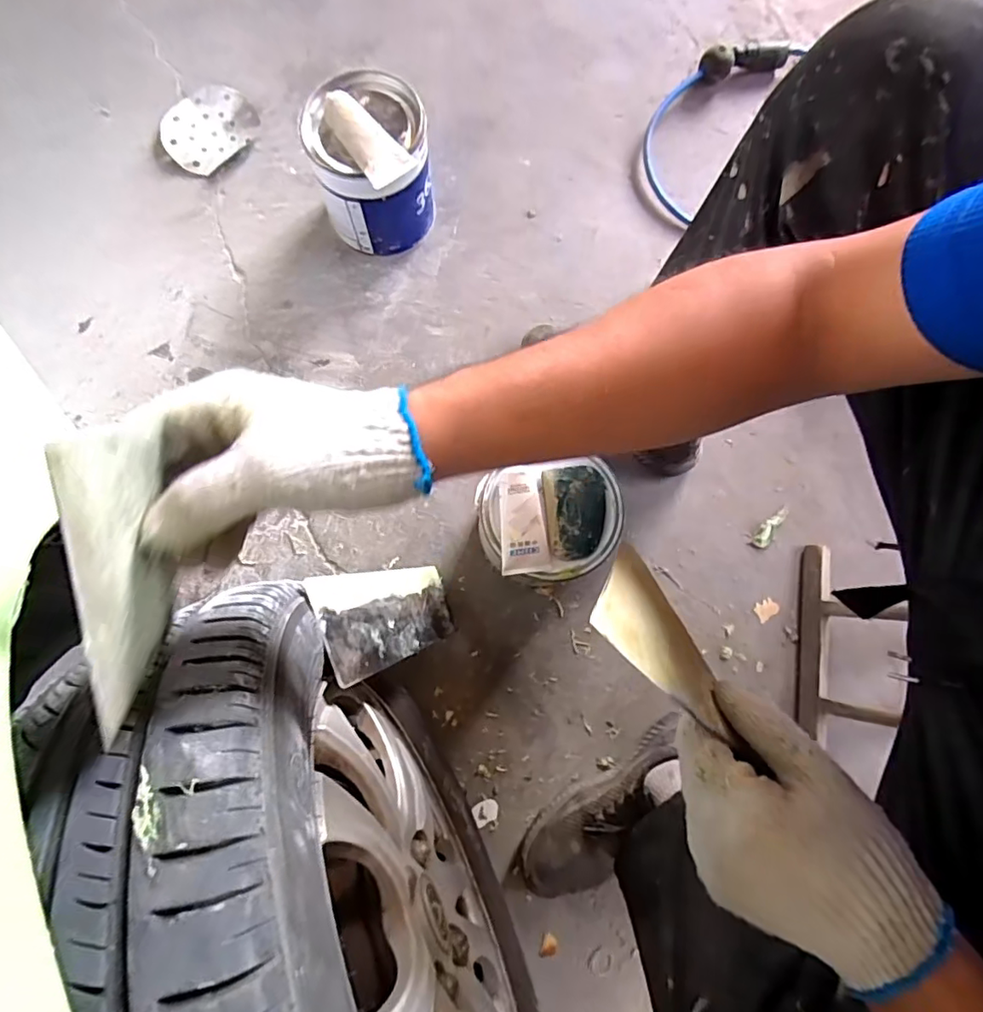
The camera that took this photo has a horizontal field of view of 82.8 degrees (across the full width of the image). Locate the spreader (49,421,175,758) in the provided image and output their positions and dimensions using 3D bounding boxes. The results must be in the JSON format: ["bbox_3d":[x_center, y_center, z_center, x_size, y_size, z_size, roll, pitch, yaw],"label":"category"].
[{"bbox_3d":[-0.149,0.025,0.229,0.007,0.134,0.068,9,31,-10],"label":"spreader"}]

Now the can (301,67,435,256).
[{"bbox_3d":[-0.156,-0.453,0.745,0.156,0.163,0.173,0,80,-1],"label":"can"}]

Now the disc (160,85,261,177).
[{"bbox_3d":[-0.435,-0.584,0.859,0.139,0.009,0.128,1,82,-4],"label":"disc"}]

